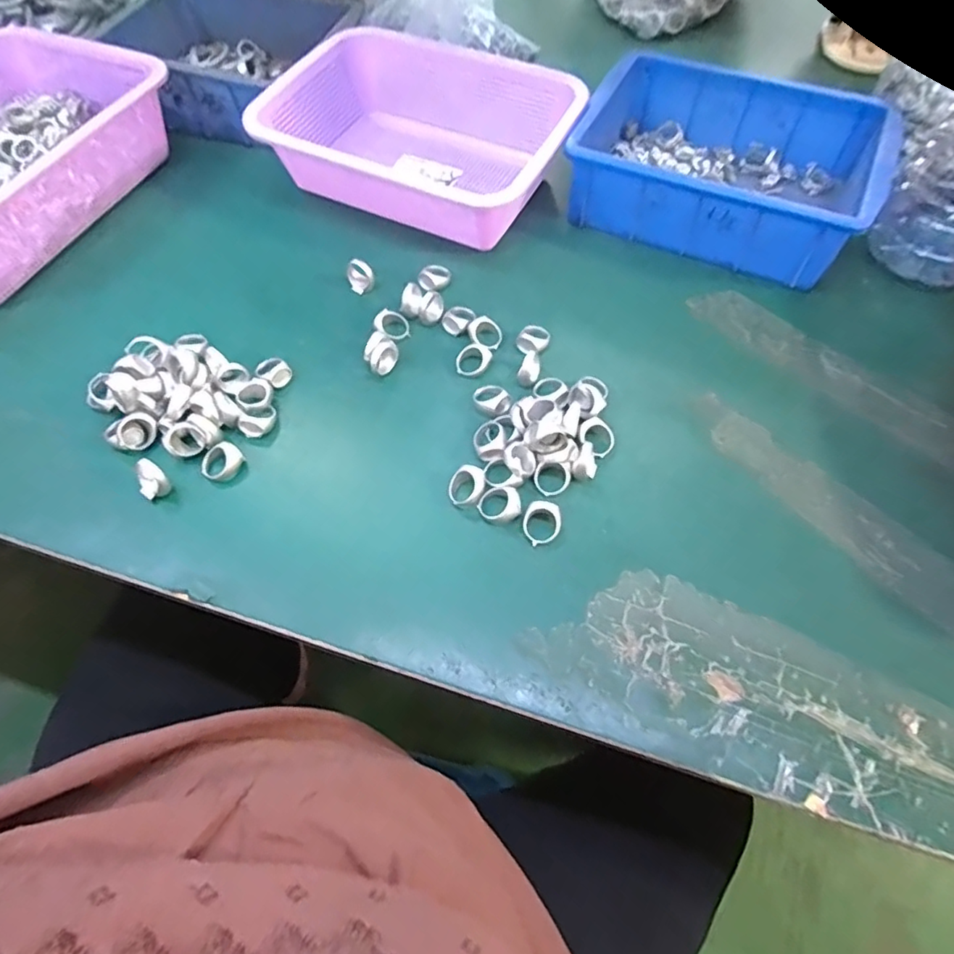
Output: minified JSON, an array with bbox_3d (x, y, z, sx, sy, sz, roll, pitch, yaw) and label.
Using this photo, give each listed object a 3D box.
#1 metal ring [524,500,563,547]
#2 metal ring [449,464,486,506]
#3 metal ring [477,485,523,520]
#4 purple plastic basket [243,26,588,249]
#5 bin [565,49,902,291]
[{"bbox_3d":[0.043,0.031,0.368,0.024,0.013,0.028,13,63,8],"label":"metal ring"},{"bbox_3d":[-0.007,0.005,0.379,0.026,0.007,0.026,0,89,20],"label":"metal ring"},{"bbox_3d":[0.015,0.017,0.373,0.028,0.010,0.022,-7,62,-3],"label":"metal ring"},{"bbox_3d":[-0.048,-0.317,0.523,0.266,0.077,0.192,24,65,13],"label":"purple plastic basket"},{"bbox_3d":[0.216,-0.276,0.501,0.245,0.073,0.174,23,64,13],"label":"bin"}]

